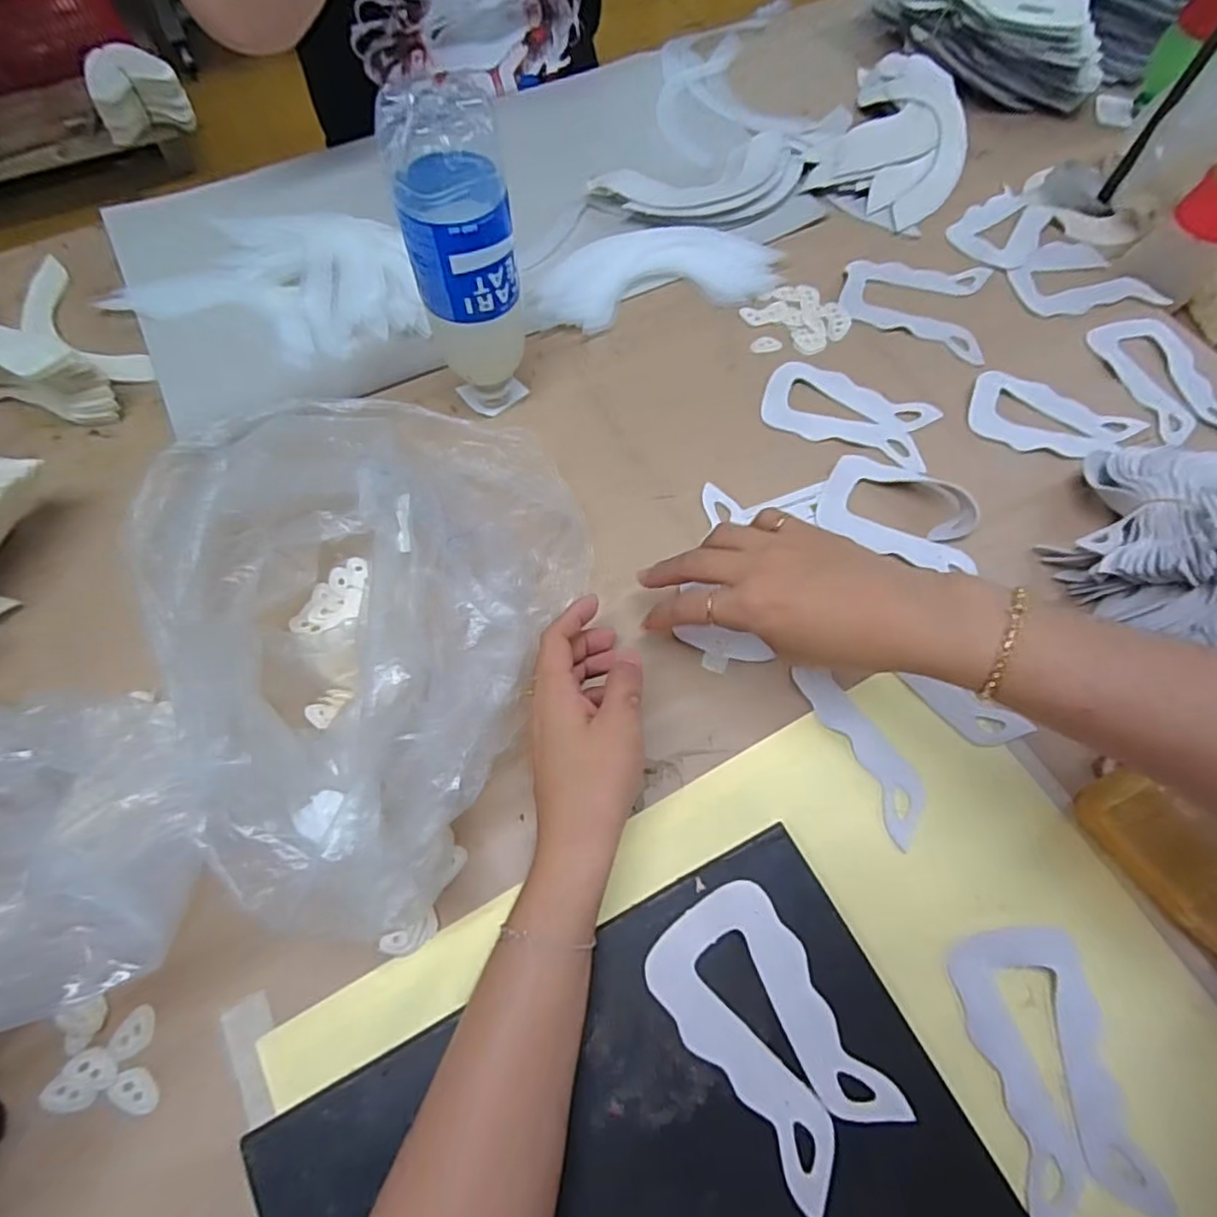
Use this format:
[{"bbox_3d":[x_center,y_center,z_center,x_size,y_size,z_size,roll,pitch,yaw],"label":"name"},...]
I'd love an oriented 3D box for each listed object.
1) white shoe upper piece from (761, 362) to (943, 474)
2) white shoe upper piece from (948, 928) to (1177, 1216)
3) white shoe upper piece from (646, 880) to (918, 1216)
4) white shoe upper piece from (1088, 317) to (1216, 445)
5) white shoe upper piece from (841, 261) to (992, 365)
[{"bbox_3d":[0.182,-0.149,0.495,0.127,0.005,0.068,21,68,10],"label":"white shoe upper piece"},{"bbox_3d":[0.224,0.231,0.326,0.066,0.010,0.122,-8,66,-3],"label":"white shoe upper piece"},{"bbox_3d":[0.079,0.203,0.314,0.070,0.004,0.124,-35,72,-11],"label":"white shoe upper piece"},{"bbox_3d":[0.443,-0.184,0.514,0.072,0.006,0.122,-15,68,-8],"label":"white shoe upper piece"},{"bbox_3d":[0.258,-0.261,0.546,0.116,0.010,0.106,17,68,4],"label":"white shoe upper piece"}]

